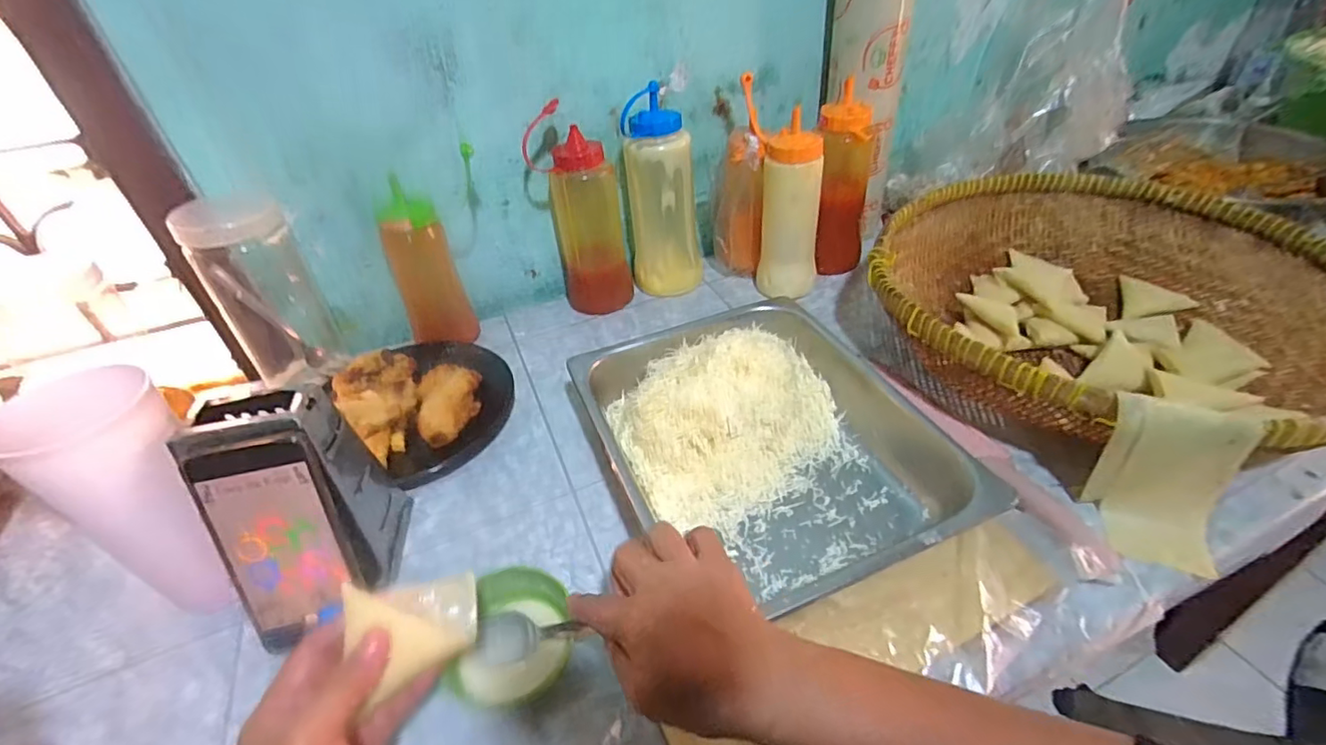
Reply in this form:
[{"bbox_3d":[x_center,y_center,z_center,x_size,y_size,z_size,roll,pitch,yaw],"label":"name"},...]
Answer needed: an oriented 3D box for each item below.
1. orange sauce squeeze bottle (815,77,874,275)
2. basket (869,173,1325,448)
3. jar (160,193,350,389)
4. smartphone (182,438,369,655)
[{"bbox_3d":[0.226,-0.229,0.730,0.069,0.206,0.058,8,41,15],"label":"orange sauce squeeze bottle"},{"bbox_3d":[0.444,-0.072,0.591,0.435,0.097,0.419,-3,40,3],"label":"basket"},{"bbox_3d":[-0.421,-0.079,0.625,0.087,0.205,0.084,-26,44,-23],"label":"jar"},{"bbox_3d":[-0.266,0.124,0.406,0.078,0.157,0.011,-11,22,-9],"label":"smartphone"}]

